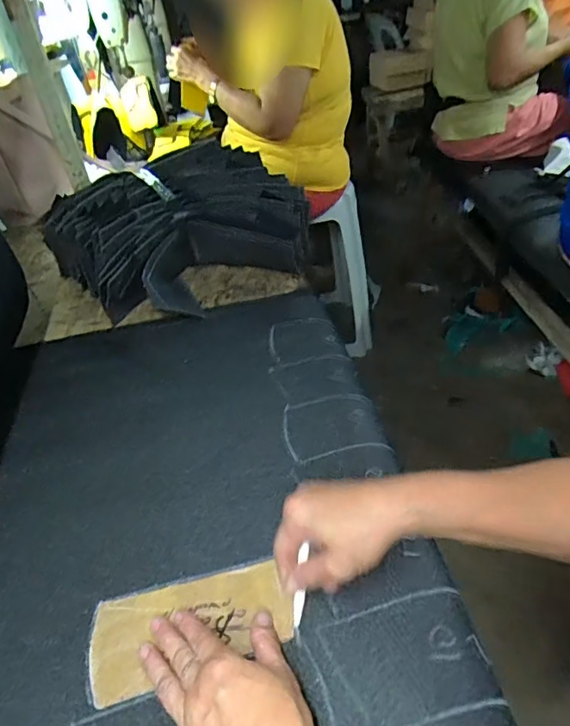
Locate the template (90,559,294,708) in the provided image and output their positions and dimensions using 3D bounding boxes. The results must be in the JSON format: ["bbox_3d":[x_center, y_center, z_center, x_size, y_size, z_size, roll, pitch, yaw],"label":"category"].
[{"bbox_3d":[-0.071,0.200,0.384,0.150,0.004,0.073,-13,41,-7],"label":"template"}]

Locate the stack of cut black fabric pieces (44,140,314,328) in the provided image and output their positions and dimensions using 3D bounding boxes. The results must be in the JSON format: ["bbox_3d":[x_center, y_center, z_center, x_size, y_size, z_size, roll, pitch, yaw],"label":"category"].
[{"bbox_3d":[-0.182,-0.218,0.791,0.338,0.134,0.322,-25,43,-20],"label":"stack of cut black fabric pieces"}]

